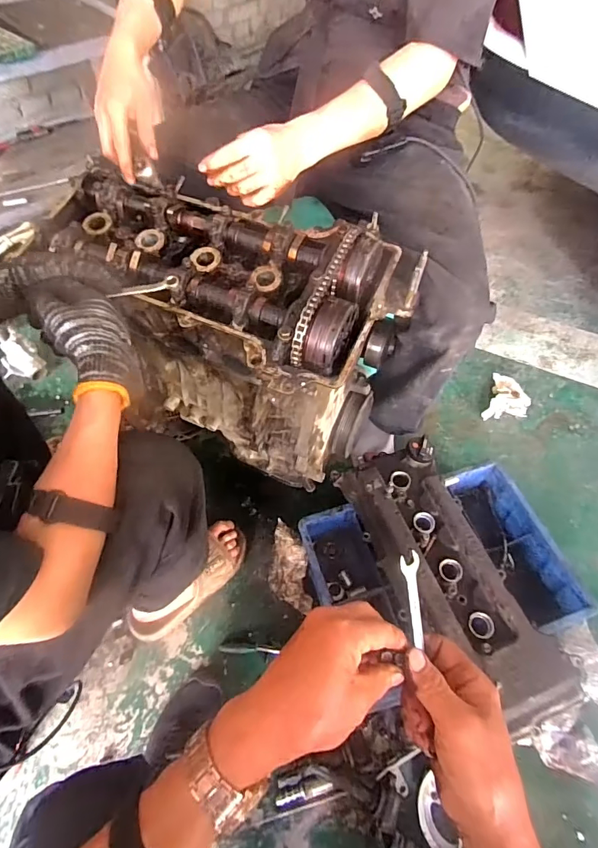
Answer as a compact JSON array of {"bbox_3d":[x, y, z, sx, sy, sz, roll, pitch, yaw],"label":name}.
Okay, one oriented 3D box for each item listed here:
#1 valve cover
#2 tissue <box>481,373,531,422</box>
[{"bbox_3d":[0.235,0.238,0.746,0.185,0.090,0.474,-16,58,-13],"label":"valve cover"},{"bbox_3d":[0.517,-0.060,1.085,0.100,0.033,0.133,18,57,9],"label":"tissue"}]

